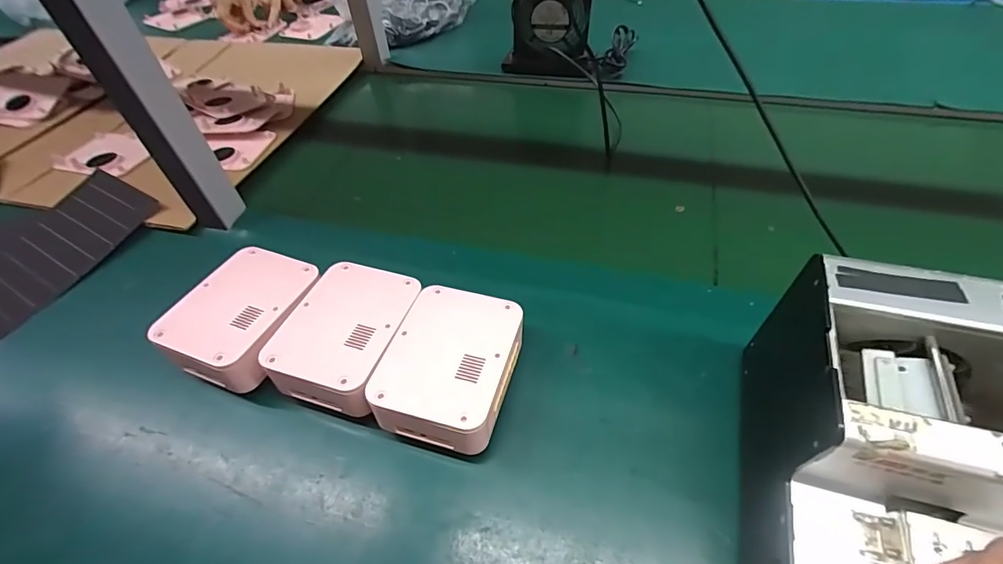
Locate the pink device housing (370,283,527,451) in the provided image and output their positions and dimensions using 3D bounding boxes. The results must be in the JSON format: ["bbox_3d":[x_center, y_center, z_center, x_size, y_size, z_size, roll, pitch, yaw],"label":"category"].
[{"bbox_3d":[-0.041,0.073,0.396,0.100,0.061,0.130,12,52,14],"label":"pink device housing"}]

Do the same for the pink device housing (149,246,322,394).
[{"bbox_3d":[-0.242,0.035,0.442,0.107,0.061,0.131,15,52,16],"label":"pink device housing"}]

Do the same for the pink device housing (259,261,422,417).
[{"bbox_3d":[-0.137,0.050,0.421,0.100,0.064,0.128,11,51,14],"label":"pink device housing"}]

